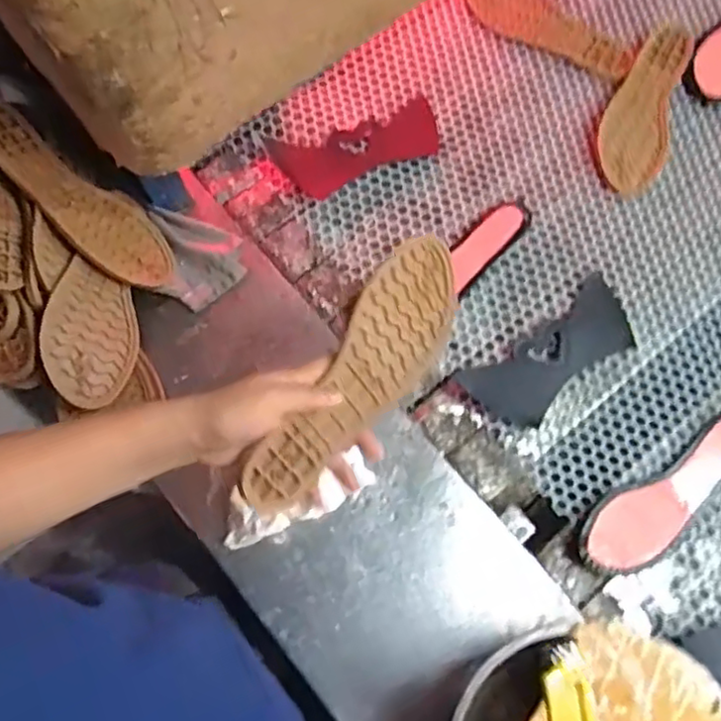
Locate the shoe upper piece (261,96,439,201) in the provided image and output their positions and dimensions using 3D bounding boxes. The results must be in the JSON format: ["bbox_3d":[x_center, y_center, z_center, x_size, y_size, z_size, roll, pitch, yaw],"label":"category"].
[{"bbox_3d":[-0.003,-0.259,0.793,0.204,0.006,0.092,-17,73,-7],"label":"shoe upper piece"}]

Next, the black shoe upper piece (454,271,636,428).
[{"bbox_3d":[0.216,-0.005,0.724,0.205,0.011,0.088,-34,76,-12],"label":"black shoe upper piece"}]

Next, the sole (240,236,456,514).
[{"bbox_3d":[0.002,0.015,0.497,0.085,0.012,0.239,43,78,-29],"label":"sole"}]

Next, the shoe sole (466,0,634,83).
[{"bbox_3d":[0.241,-0.435,0.846,0.237,0.018,0.090,38,75,10],"label":"shoe sole"}]

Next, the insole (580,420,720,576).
[{"bbox_3d":[0.325,0.144,0.673,0.221,0.027,0.069,-31,75,-11],"label":"insole"}]

